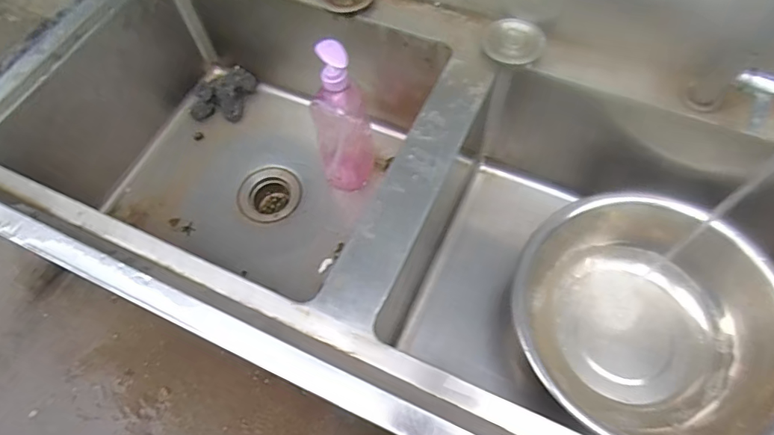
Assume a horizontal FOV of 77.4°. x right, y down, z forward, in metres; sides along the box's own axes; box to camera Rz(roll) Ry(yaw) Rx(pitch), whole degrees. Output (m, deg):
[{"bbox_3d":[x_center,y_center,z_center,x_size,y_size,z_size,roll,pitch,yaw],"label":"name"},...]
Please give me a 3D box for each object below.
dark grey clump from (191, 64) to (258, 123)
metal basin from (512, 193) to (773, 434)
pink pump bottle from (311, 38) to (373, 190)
[{"bbox_3d":[-0.317,-0.244,0.946,0.118,0.030,0.109,0,63,3],"label":"dark grey clump"},{"bbox_3d":[0.337,0.160,0.648,0.320,0.137,0.295,-1,63,2],"label":"metal basin"},{"bbox_3d":[-0.071,-0.147,0.749,0.085,0.264,0.070,-5,63,0],"label":"pink pump bottle"}]

